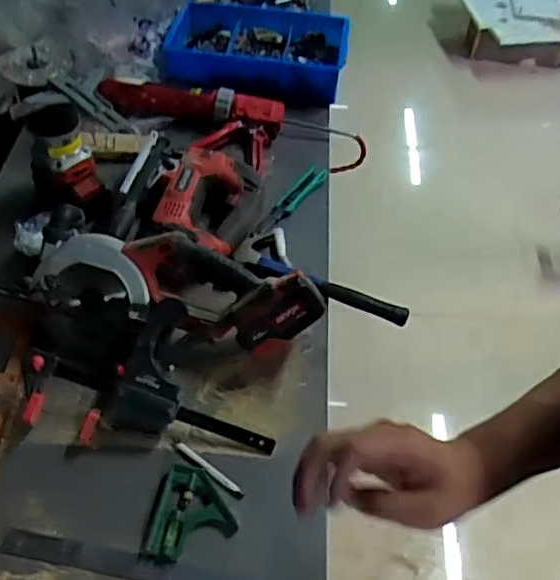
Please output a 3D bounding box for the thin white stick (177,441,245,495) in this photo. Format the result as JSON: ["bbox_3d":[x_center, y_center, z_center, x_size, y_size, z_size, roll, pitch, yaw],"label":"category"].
[{"bbox_3d":[-0.087,0.217,0.776,0.101,0.007,0.010,32,57,22],"label":"thin white stick"}]

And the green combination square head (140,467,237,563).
[{"bbox_3d":[-0.098,0.257,0.722,0.093,0.012,0.107,8,51,4],"label":"green combination square head"}]

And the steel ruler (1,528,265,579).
[{"bbox_3d":[-0.157,0.304,0.701,0.304,0.006,0.029,9,57,5],"label":"steel ruler"}]

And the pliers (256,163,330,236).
[{"bbox_3d":[0.020,-0.163,1.114,0.025,0.031,0.206,31,56,21],"label":"pliers"}]

